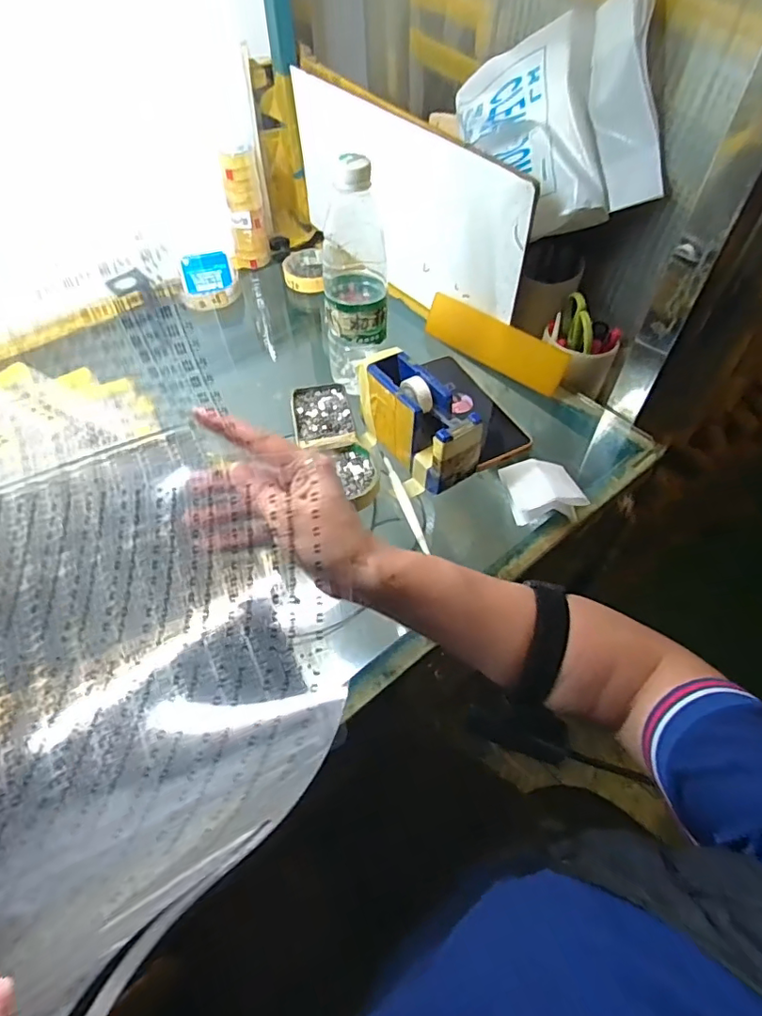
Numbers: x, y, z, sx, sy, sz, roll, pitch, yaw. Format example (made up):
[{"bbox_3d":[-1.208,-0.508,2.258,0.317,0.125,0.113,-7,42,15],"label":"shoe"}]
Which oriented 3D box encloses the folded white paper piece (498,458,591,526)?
[{"bbox_3d":[0.149,-0.019,0.495,0.064,0.035,0.069,-5,52,-3],"label":"folded white paper piece"}]

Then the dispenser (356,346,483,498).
[{"bbox_3d":[0.031,-0.082,0.504,0.070,0.072,0.130,-23,56,-16],"label":"dispenser"}]

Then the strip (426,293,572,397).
[{"bbox_3d":[0.129,-0.192,0.621,0.183,0.054,0.009,37,44,26],"label":"strip"}]

